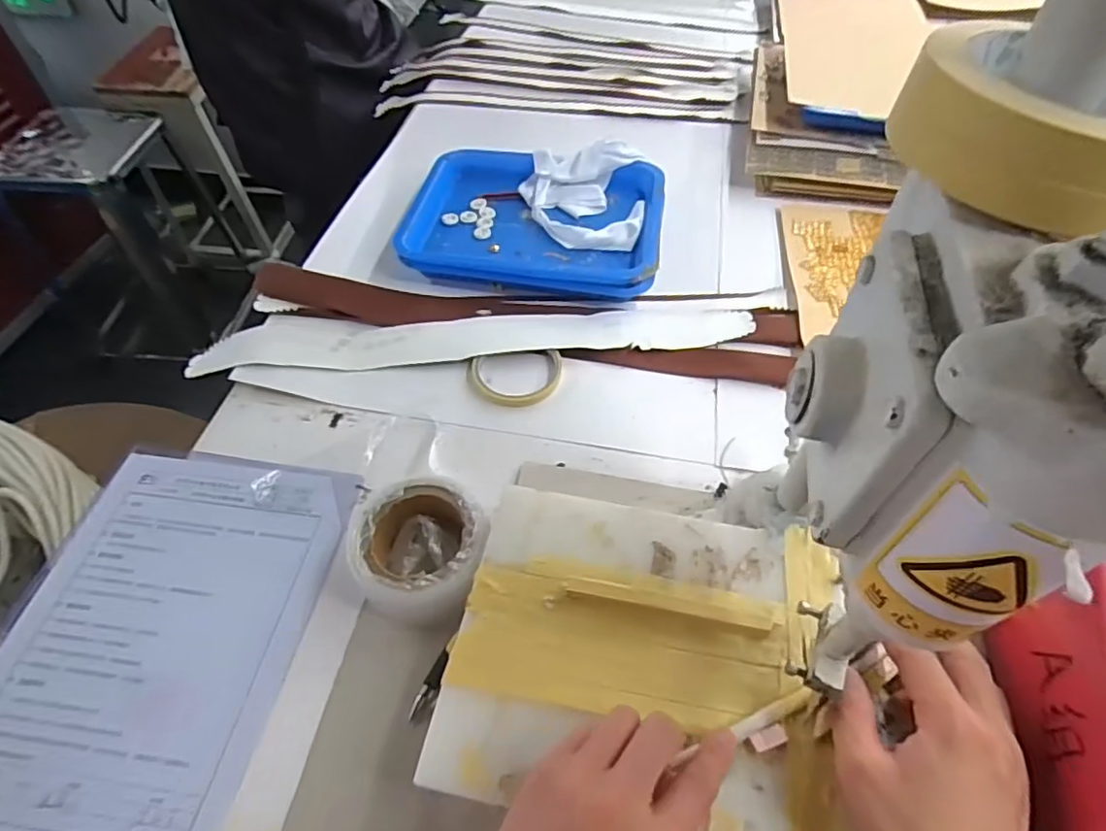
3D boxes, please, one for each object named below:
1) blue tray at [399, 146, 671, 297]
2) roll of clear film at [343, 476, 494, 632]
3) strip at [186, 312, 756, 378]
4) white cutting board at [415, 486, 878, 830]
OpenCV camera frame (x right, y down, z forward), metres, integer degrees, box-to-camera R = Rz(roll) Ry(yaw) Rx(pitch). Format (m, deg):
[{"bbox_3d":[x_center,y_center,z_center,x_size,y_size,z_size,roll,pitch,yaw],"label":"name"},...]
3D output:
[{"bbox_3d":[-0.019,-0.227,0.707,0.283,0.041,0.207,7,54,6],"label":"blue tray"},{"bbox_3d":[-0.099,0.106,0.461,0.102,0.047,0.113,-8,54,-5],"label":"roll of clear film"},{"bbox_3d":[-0.078,-0.079,0.619,0.554,0.014,0.062,-3,54,-1],"label":"strip"},{"bbox_3d":[0.061,0.144,0.377,0.235,0.016,0.196,10,55,8],"label":"white cutting board"}]

